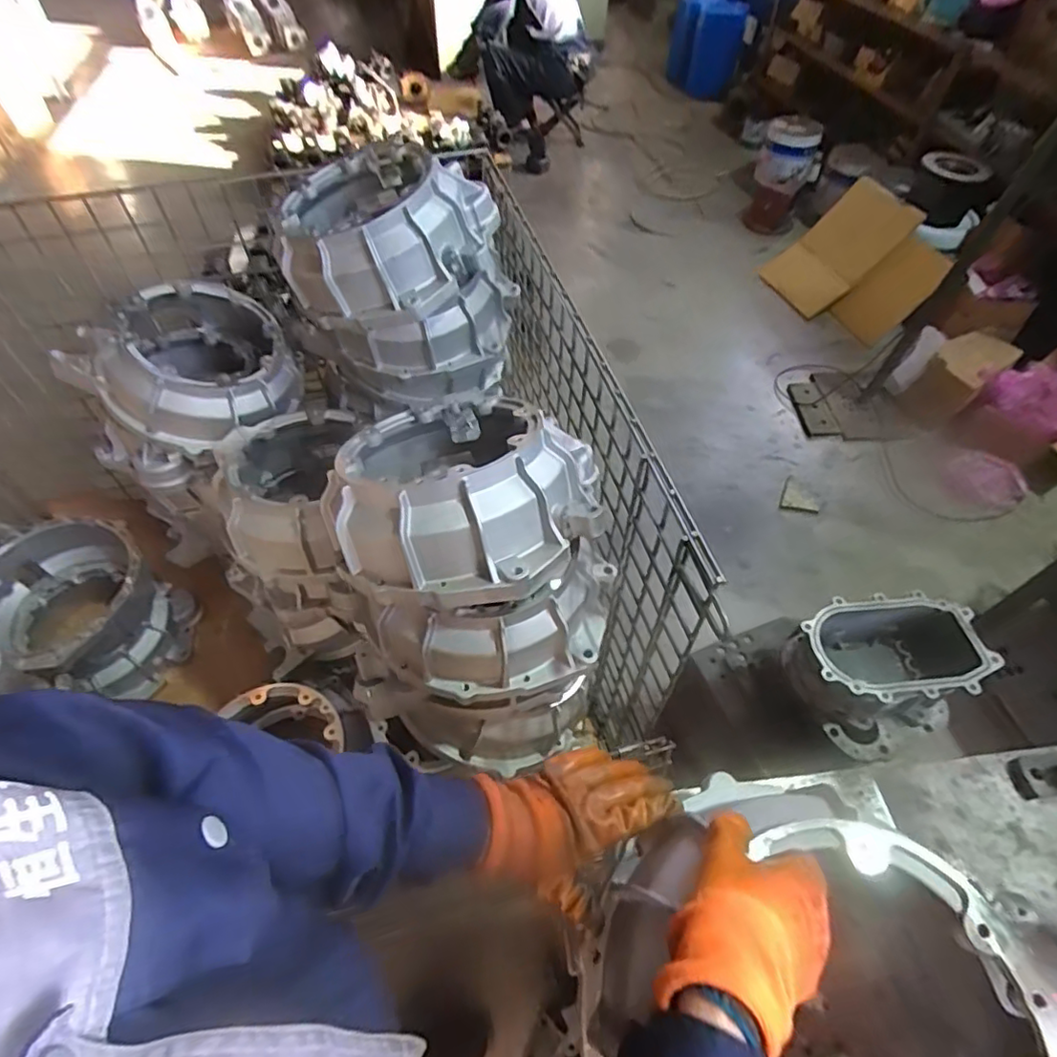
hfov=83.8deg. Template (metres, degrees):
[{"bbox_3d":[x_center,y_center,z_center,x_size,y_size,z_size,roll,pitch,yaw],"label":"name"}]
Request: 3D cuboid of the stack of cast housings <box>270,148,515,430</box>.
[{"bbox_3d":[-0.202,-0.405,0.969,0.319,0.322,0.287,-5,54,-5],"label":"stack of cast housings"}]

